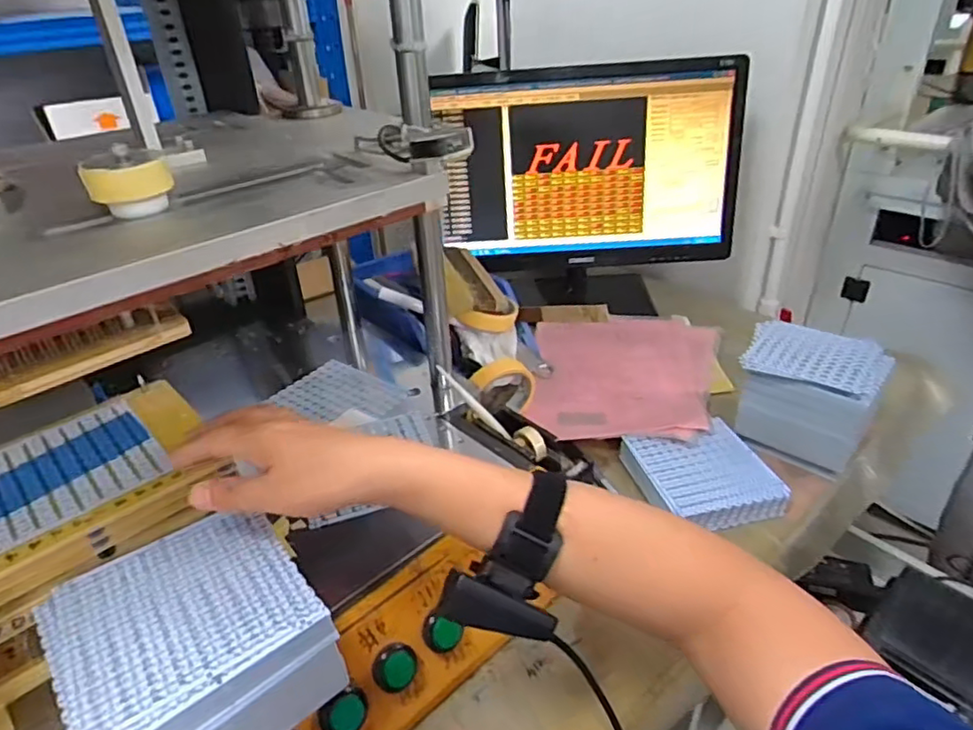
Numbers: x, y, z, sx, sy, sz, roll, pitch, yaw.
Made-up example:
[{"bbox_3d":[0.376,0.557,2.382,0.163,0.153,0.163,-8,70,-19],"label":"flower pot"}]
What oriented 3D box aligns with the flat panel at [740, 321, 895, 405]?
[{"bbox_3d":[0.339,-0.010,0.642,0.129,0.014,0.099,20,39,31],"label":"flat panel"}]

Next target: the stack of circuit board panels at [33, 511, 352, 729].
[{"bbox_3d":[-0.169,0.172,0.371,0.131,0.075,0.137,-26,39,-32],"label":"stack of circuit board panels"}]

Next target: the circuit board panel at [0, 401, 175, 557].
[{"bbox_3d":[-0.306,0.075,0.447,0.120,0.004,0.119,-30,41,-35],"label":"circuit board panel"}]

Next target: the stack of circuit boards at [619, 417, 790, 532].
[{"bbox_3d":[0.221,0.110,0.636,0.121,0.030,0.124,-10,34,-12],"label":"stack of circuit boards"}]

